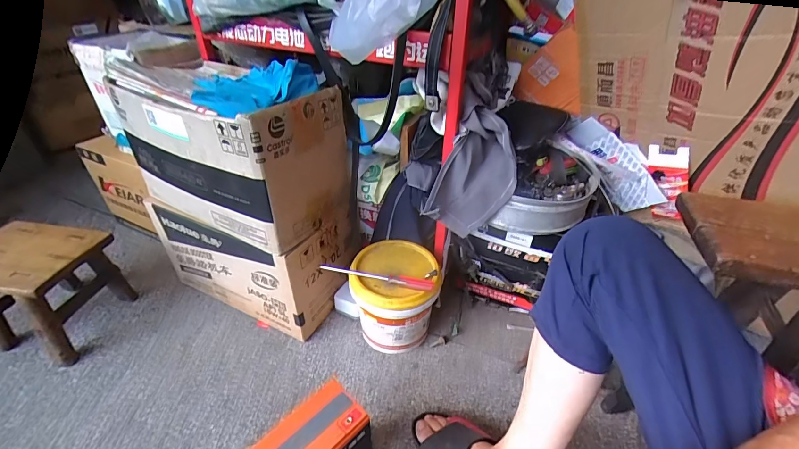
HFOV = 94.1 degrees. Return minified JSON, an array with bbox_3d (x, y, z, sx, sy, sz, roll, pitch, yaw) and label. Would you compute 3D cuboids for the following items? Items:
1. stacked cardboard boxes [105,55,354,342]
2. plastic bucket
[{"bbox_3d":[-0.328,-0.059,0.798,0.434,0.472,0.236,19,38,23],"label":"stacked cardboard boxes"},{"bbox_3d":[-0.008,0.153,0.752,0.159,0.170,0.157,-1,35,0],"label":"plastic bucket"}]

